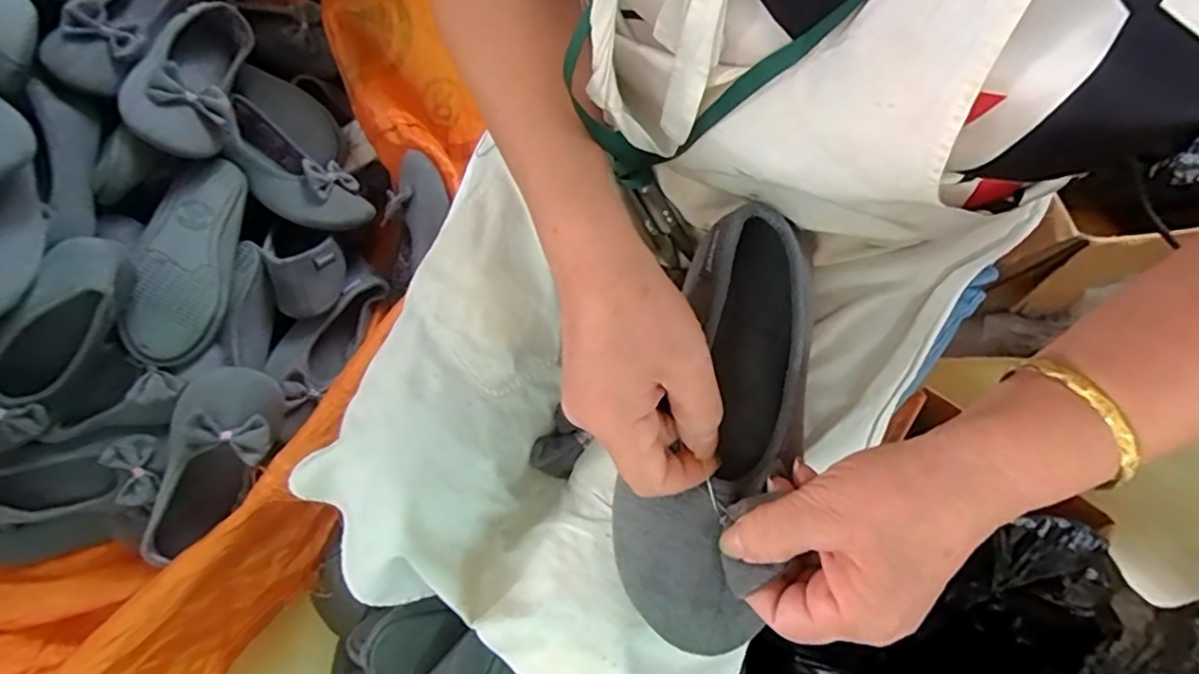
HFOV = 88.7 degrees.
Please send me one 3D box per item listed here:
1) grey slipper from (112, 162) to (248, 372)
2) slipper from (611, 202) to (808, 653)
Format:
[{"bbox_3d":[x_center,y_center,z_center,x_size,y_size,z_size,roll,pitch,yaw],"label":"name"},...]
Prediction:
[{"bbox_3d":[-0.458,-0.086,0.685,0.087,0.055,0.234,11,72,-29],"label":"grey slipper"},{"bbox_3d":[0.064,0.044,0.321,0.077,0.054,0.215,15,78,5],"label":"slipper"}]

